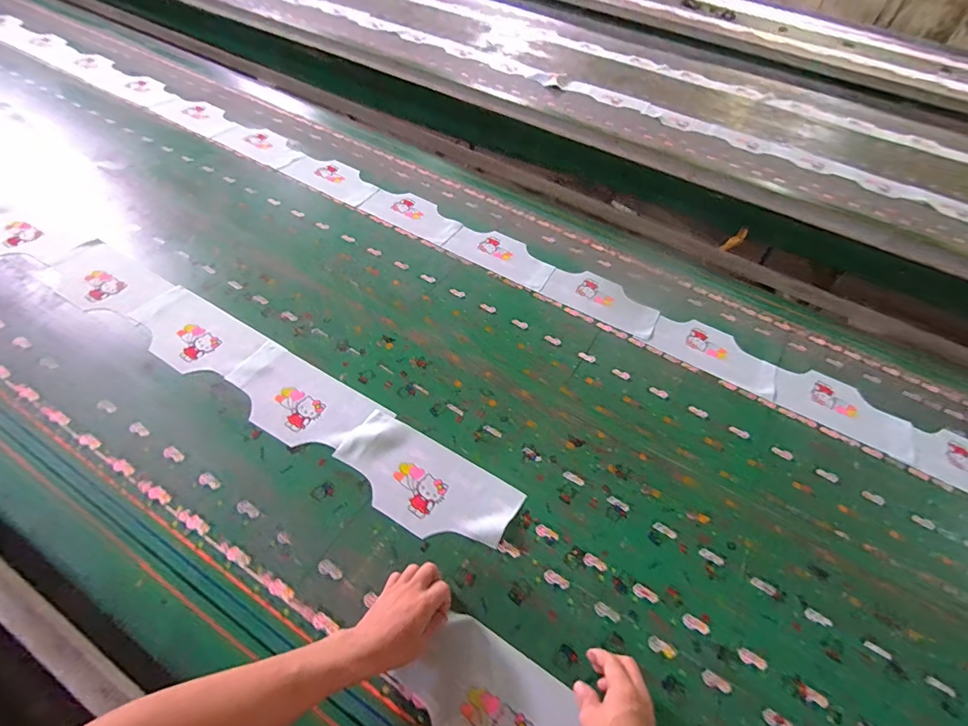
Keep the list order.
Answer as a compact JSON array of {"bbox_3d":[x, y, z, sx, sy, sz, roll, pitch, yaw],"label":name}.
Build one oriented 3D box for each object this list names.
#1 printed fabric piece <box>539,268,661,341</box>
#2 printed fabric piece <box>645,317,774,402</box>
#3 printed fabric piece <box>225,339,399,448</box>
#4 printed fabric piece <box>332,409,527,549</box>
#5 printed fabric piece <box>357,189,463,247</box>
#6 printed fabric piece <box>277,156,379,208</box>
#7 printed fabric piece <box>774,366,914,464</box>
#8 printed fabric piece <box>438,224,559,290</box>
[{"bbox_3d":[0.264,-0.145,0.982,0.252,0.005,0.138,27,54,15],"label":"printed fabric piece"},{"bbox_3d":[0.482,-0.024,0.919,0.252,0.006,0.131,29,55,16],"label":"printed fabric piece"},{"bbox_3d":[-0.315,0.062,0.741,0.260,0.010,0.138,27,54,14],"label":"printed fabric piece"},{"bbox_3d":[-0.092,0.184,0.673,0.283,0.010,0.133,27,54,14],"label":"printed fabric piece"},{"bbox_3d":[-0.177,-0.376,1.107,0.247,0.006,0.135,27,53,9],"label":"printed fabric piece"},{"bbox_3d":[-0.409,-0.493,1.167,0.276,0.012,0.132,27,55,11],"label":"printed fabric piece"},{"bbox_3d":[0.702,0.088,0.858,0.249,0.005,0.134,28,54,15],"label":"printed fabric piece"},{"bbox_3d":[0.043,-0.260,1.046,0.260,0.008,0.134,28,54,15],"label":"printed fabric piece"}]

